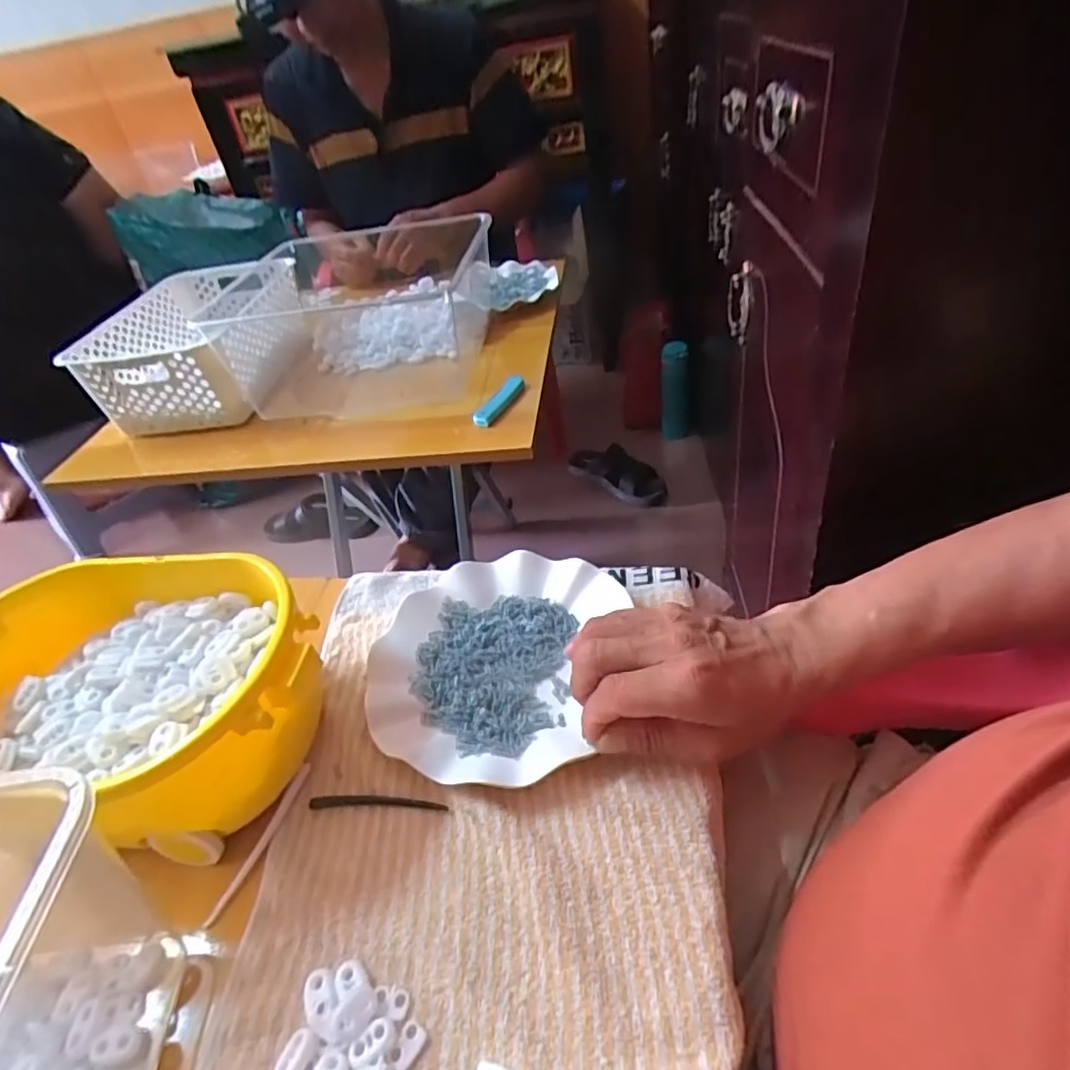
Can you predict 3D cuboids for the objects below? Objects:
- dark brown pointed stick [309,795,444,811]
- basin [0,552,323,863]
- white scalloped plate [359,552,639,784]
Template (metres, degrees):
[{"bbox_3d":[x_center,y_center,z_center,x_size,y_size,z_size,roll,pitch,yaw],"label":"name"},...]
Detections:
[{"bbox_3d":[-0.094,0.159,0.376,0.084,0.008,0.008,0,42,5],"label":"dark brown pointed stick"},{"bbox_3d":[-0.246,0.099,0.393,0.247,0.094,0.162,3,43,15],"label":"basin"},{"bbox_3d":[-0.028,0.081,0.434,0.154,0.020,0.183,16,46,21],"label":"white scalloped plate"}]

